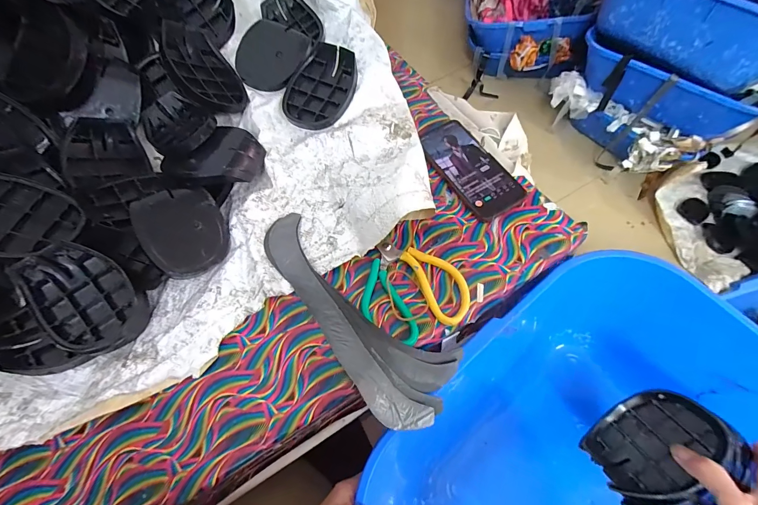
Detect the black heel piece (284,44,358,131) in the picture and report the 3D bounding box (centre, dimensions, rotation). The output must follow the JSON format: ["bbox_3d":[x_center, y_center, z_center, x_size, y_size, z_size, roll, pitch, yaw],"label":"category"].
[{"bbox_3d":[-0.087,-0.240,0.489,0.090,0.021,0.124,28,88,5],"label":"black heel piece"}]

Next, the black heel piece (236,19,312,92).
[{"bbox_3d":[-0.161,-0.293,0.497,0.091,0.019,0.102,19,87,-3],"label":"black heel piece"}]

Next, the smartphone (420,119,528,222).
[{"bbox_3d":[0.122,-0.119,0.459,0.075,0.008,0.165,-30,66,-11],"label":"smartphone"}]

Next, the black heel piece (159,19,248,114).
[{"bbox_3d":[-0.245,-0.253,0.466,0.085,0.022,0.130,-35,89,-45],"label":"black heel piece"}]

